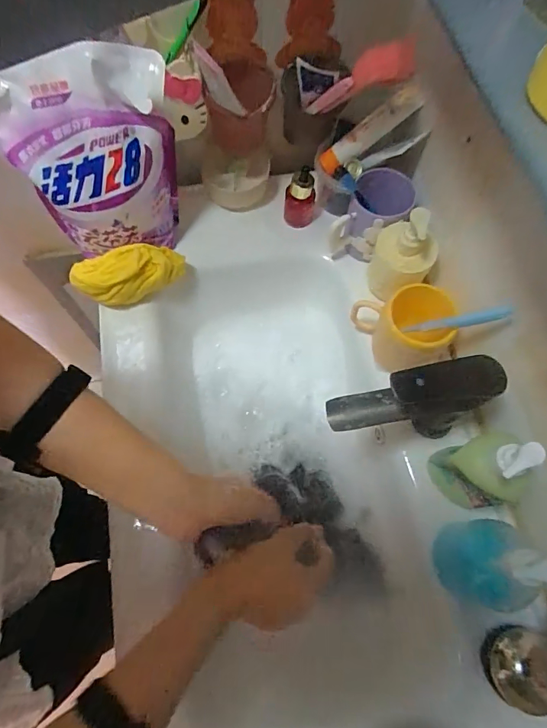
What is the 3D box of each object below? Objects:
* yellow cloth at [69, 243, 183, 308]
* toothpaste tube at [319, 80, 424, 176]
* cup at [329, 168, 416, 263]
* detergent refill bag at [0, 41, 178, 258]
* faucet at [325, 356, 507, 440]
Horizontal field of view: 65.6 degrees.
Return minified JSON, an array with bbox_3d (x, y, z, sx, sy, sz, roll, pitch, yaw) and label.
[{"bbox_3d":[-0.196,-0.126,0.582,0.147,0.053,0.060,-23,70,-10],"label":"yellow cloth"},{"bbox_3d":[0.133,-0.327,0.595,0.034,0.159,0.038,17,59,-42],"label":"toothpaste tube"},{"bbox_3d":[0.139,-0.204,0.614,0.088,0.116,0.084,1,67,-1],"label":"cup"},{"bbox_3d":[-0.209,-0.240,0.521,0.198,0.217,0.080,-23,70,-11],"label":"detergent refill bag"},{"bbox_3d":[0.153,0.052,0.480,0.203,0.162,0.052,-11,68,-6],"label":"faucet"}]

